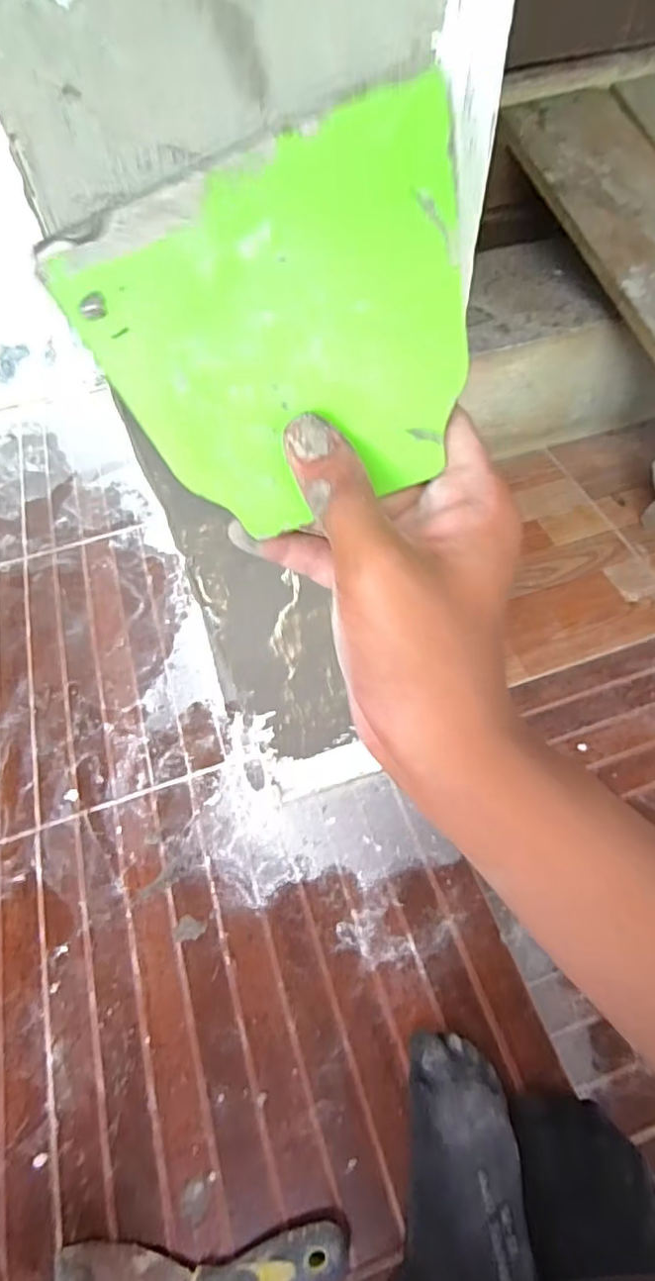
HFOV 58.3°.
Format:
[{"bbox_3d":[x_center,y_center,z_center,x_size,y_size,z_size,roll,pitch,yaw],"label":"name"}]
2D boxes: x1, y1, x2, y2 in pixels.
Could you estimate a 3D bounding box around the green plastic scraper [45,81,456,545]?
[{"bbox_3d":[-0.011,-0.095,0.189,0.119,0.104,0.004,-19,21,9],"label":"green plastic scraper"}]

